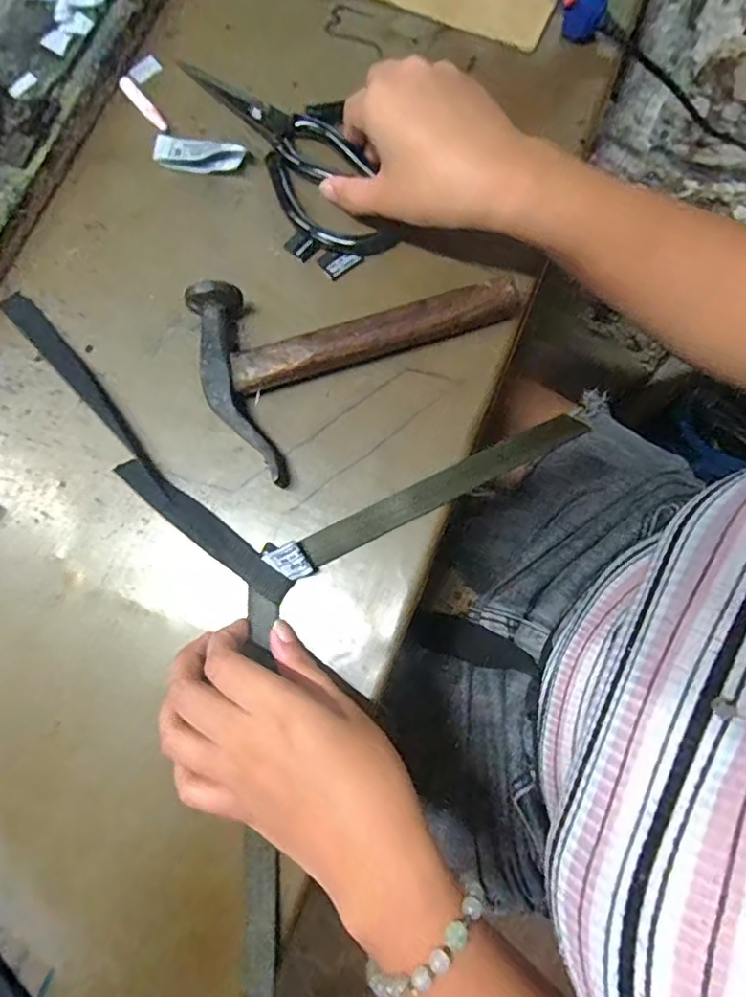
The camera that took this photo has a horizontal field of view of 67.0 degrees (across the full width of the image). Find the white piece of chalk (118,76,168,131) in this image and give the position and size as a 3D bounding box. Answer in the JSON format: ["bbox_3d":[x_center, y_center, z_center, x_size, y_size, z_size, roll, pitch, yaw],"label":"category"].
[{"bbox_3d":[-0.150,-0.257,0.368,0.009,0.005,0.047,-38,81,-5],"label":"white piece of chalk"}]

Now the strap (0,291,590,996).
[{"bbox_3d":[-0.107,0.015,0.318,0.329,0.021,0.329,30,82,6],"label":"strap"}]

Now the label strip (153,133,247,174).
[{"bbox_3d":[-0.111,-0.220,0.360,0.057,0.008,0.022,13,80,4],"label":"label strip"}]

